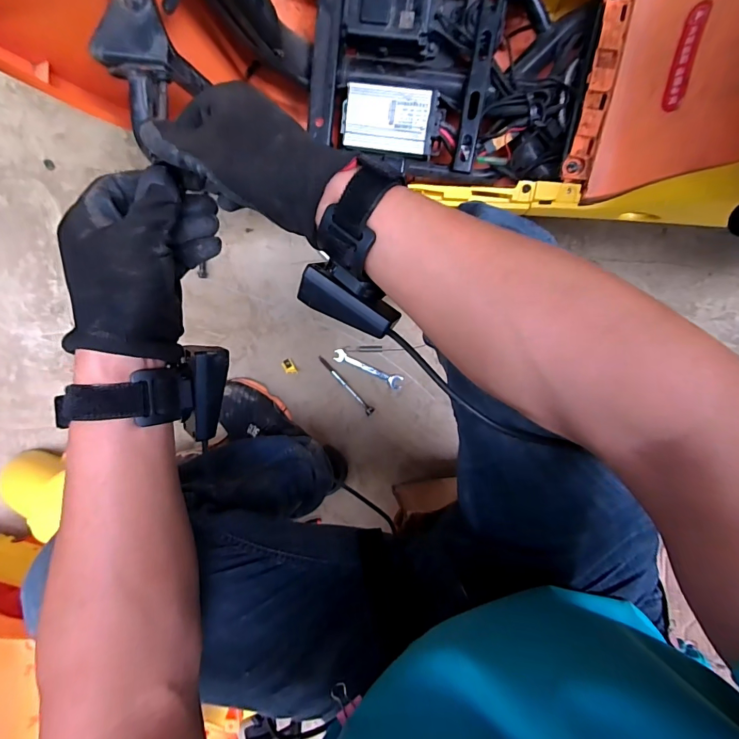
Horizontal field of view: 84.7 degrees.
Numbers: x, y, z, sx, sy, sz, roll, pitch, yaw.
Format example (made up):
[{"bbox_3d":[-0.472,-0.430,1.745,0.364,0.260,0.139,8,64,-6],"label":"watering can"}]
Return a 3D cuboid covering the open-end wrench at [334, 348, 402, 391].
[{"bbox_3d":[-0.002,0.000,0.740,0.134,0.004,0.025,24,95,-4],"label":"open-end wrench"}]

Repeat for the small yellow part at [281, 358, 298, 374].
[{"bbox_3d":[-0.145,-0.005,0.735,0.021,0.004,0.030,-23,97,1],"label":"small yellow part"}]

